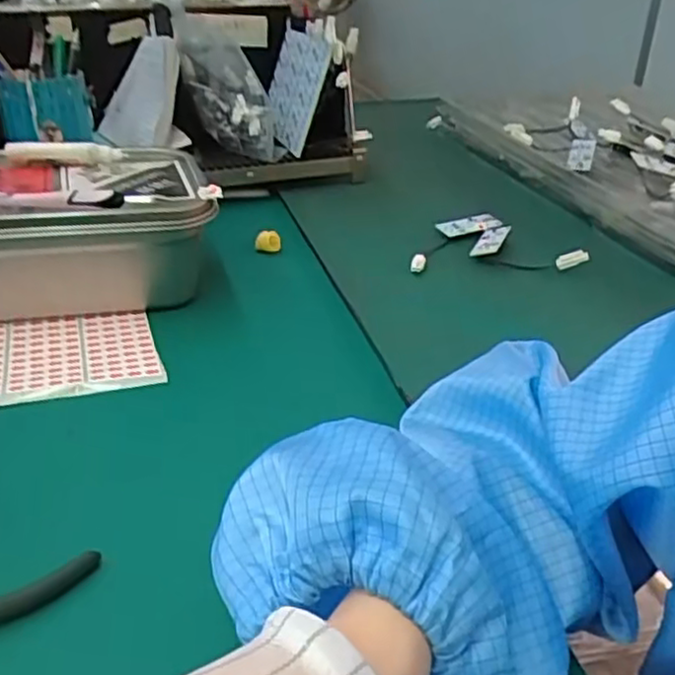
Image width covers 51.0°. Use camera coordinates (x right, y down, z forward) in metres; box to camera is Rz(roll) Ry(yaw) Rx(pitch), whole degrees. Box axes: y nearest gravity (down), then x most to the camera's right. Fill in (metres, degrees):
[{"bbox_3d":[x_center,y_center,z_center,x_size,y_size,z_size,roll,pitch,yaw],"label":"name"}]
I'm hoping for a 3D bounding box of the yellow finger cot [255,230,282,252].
[{"bbox_3d":[-0.066,-0.092,0.671,0.025,0.015,0.022,-5,32,-9],"label":"yellow finger cot"}]

